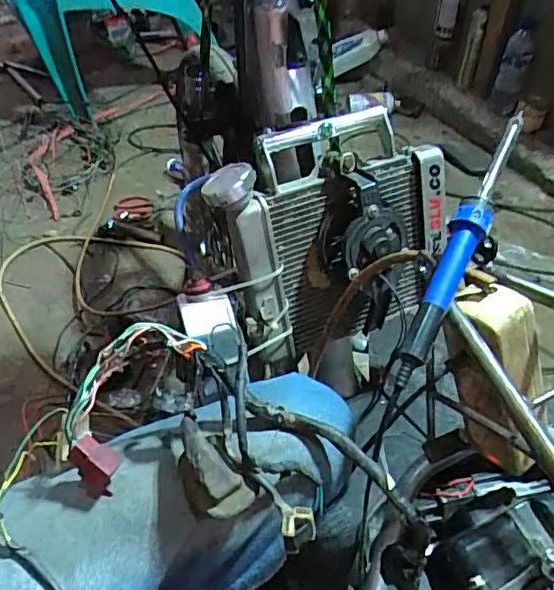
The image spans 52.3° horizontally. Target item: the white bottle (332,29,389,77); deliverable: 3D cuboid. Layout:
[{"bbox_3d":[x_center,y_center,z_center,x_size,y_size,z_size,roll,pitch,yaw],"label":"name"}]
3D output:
[{"bbox_3d":[0.224,-0.694,1.597,0.180,0.081,0.072,-18,33,39],"label":"white bottle"}]

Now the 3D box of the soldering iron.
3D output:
[{"bbox_3d":[0.128,-0.035,0.395,0.022,0.020,0.213,23,76,21],"label":"soldering iron"}]

